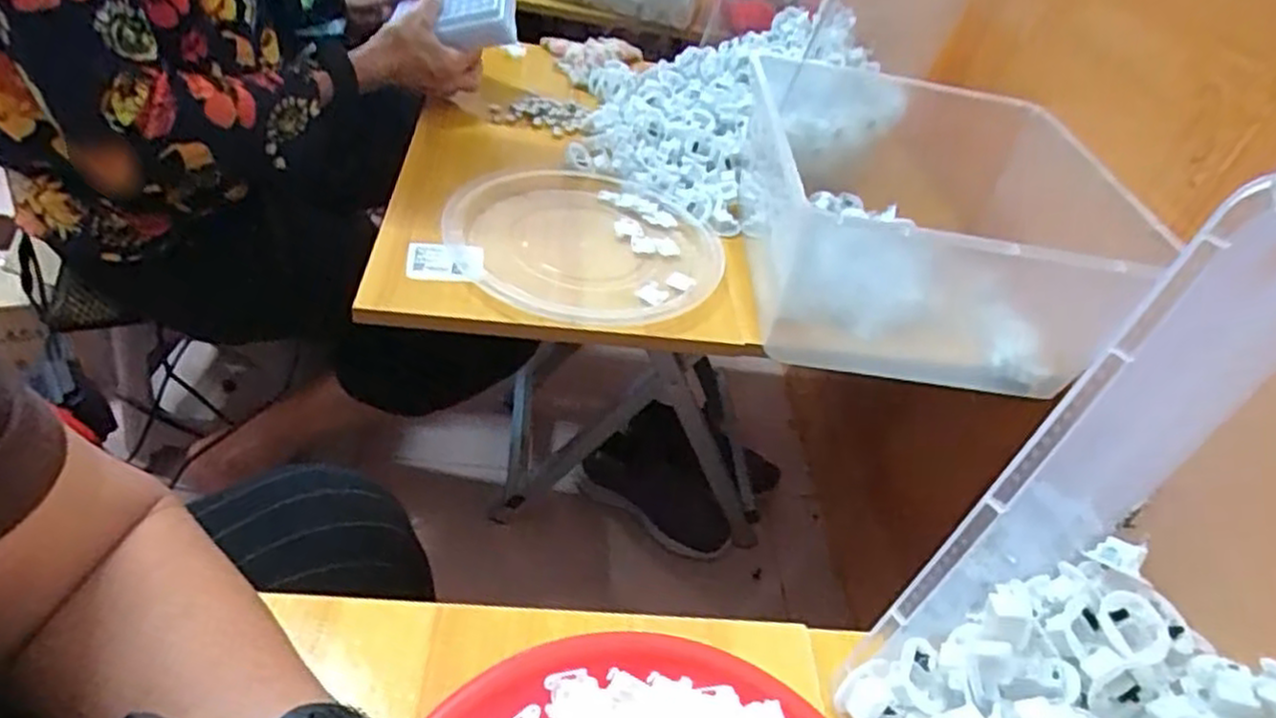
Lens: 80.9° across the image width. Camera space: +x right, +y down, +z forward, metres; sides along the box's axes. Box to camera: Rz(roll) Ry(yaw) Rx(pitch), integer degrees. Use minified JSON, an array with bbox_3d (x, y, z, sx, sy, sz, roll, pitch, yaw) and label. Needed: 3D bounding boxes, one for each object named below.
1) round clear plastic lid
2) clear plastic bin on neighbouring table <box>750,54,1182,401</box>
[{"bbox_3d":[-0.043,-0.103,0.645,0.230,0.021,0.222,7,40,-6],"label":"round clear plastic lid"},{"bbox_3d":[0.248,-0.146,0.698,0.273,0.142,0.360,8,40,-5],"label":"clear plastic bin on neighbouring table"}]

